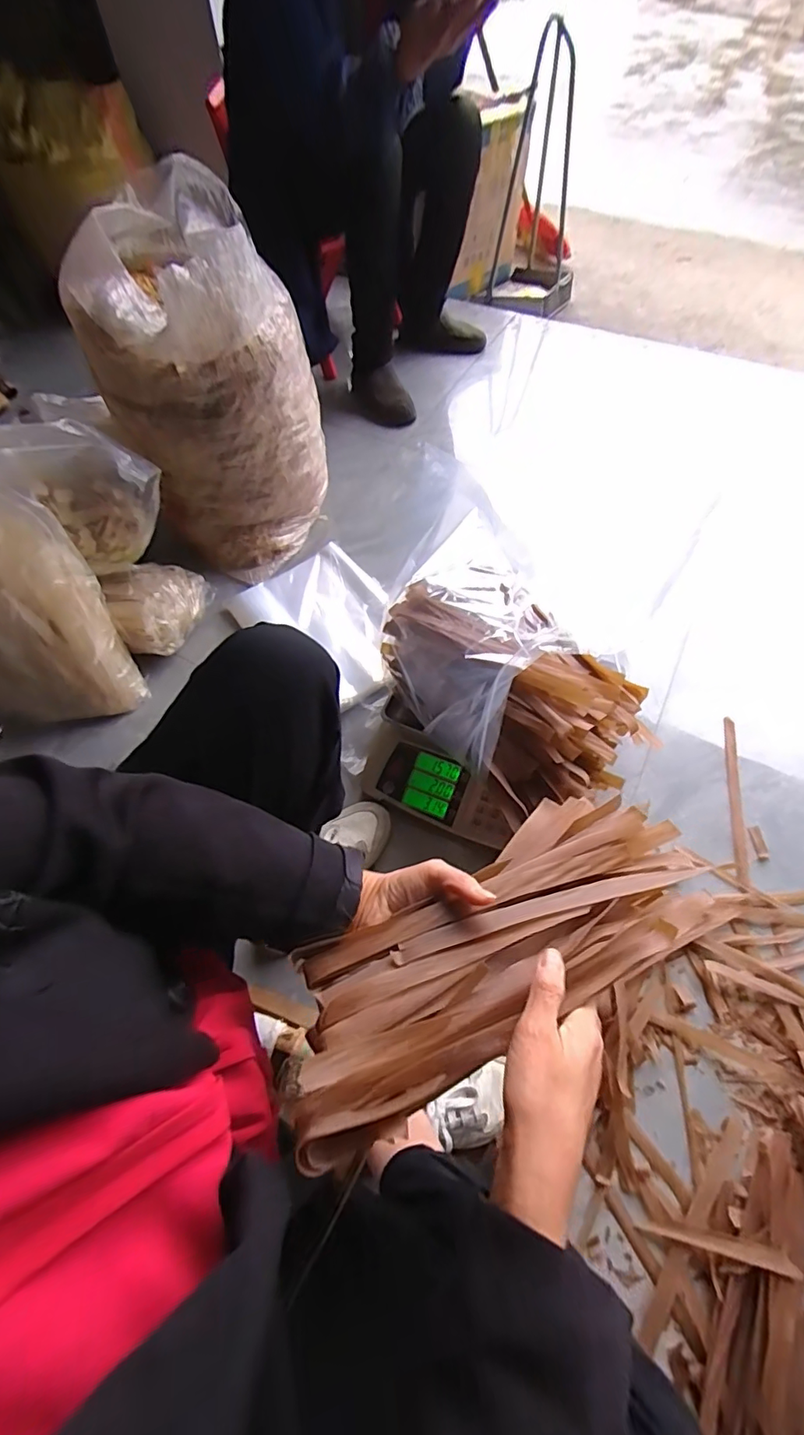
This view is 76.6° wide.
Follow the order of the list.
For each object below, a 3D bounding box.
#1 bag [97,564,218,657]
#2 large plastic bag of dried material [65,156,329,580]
[{"bbox_3d":[-0.456,-0.209,0.980,0.175,0.121,0.179,-24,63,-11],"label":"bag"},{"bbox_3d":[-0.377,-0.631,1.006,0.358,0.508,0.439,-30,64,-14],"label":"large plastic bag of dried material"}]

